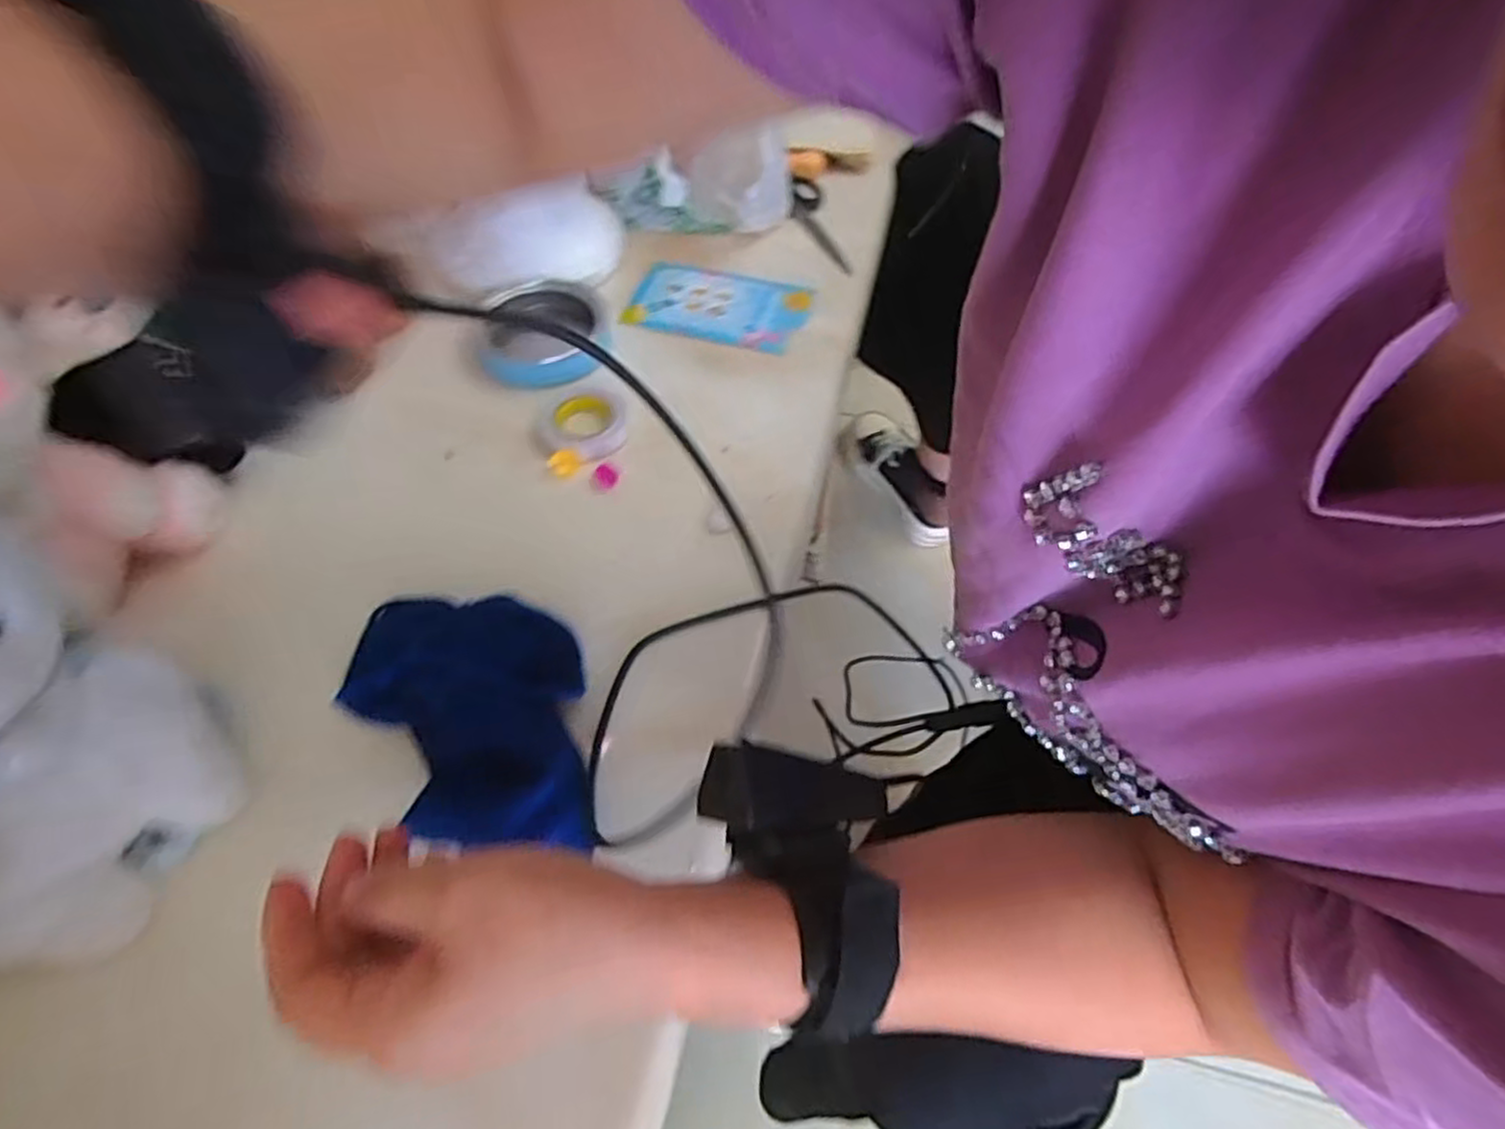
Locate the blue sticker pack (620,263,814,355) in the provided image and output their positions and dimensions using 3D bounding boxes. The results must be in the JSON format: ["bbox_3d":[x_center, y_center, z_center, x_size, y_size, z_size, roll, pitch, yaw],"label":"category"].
[{"bbox_3d":[-0.029,-0.213,0.602,0.146,0.008,0.083,14,59,8],"label":"blue sticker pack"}]

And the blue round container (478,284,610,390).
[{"bbox_3d":[-0.161,-0.177,0.557,0.094,0.027,0.097,-13,55,-11],"label":"blue round container"}]

